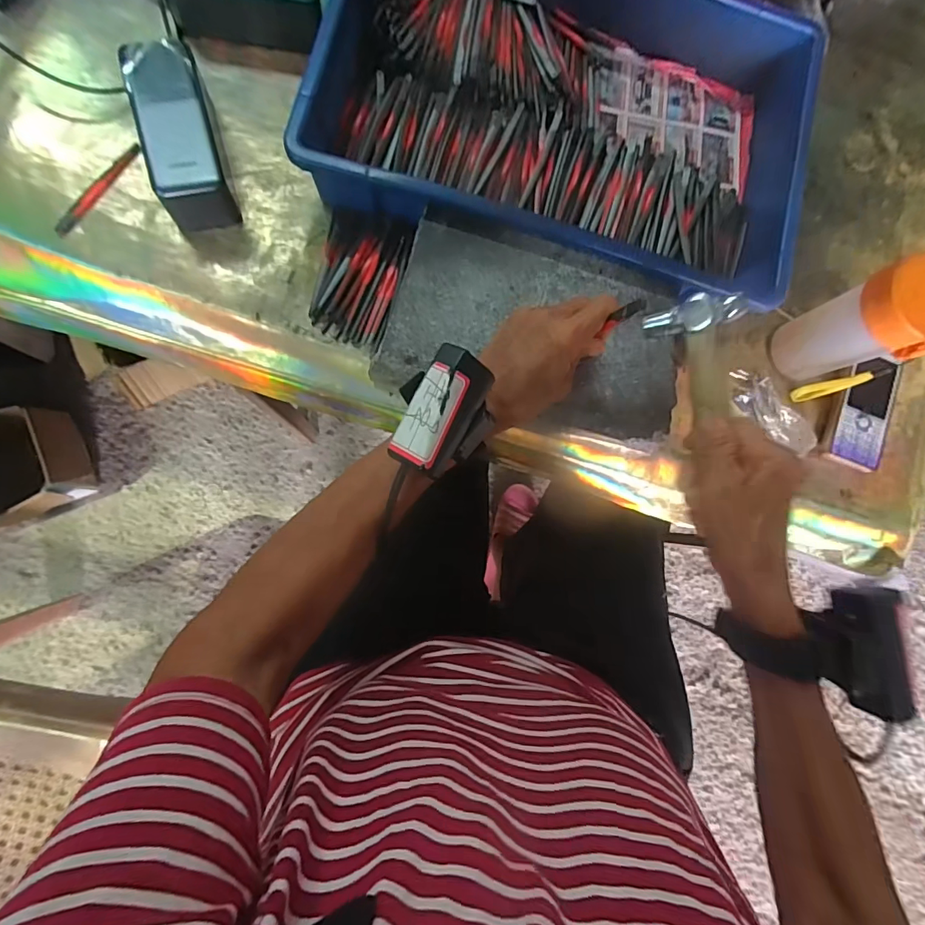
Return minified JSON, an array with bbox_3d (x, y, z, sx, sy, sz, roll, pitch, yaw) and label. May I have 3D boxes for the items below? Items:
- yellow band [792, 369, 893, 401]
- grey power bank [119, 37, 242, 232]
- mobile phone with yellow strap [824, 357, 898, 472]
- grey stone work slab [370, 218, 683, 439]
[{"bbox_3d":[0.337,-0.070,0.422,0.010,0.087,0.015,-10,87,-9],"label":"yellow band"},{"bbox_3d":[-0.228,-0.264,0.386,0.056,0.052,0.132,-17,86,-9],"label":"grey power bank"},{"bbox_3d":[0.400,-0.051,0.467,0.049,0.019,0.112,18,83,-6],"label":"mobile phone with yellow strap"},{"bbox_3d":[0.063,-0.102,0.394,0.242,0.024,0.143,15,83,-6],"label":"grey stone work slab"}]

